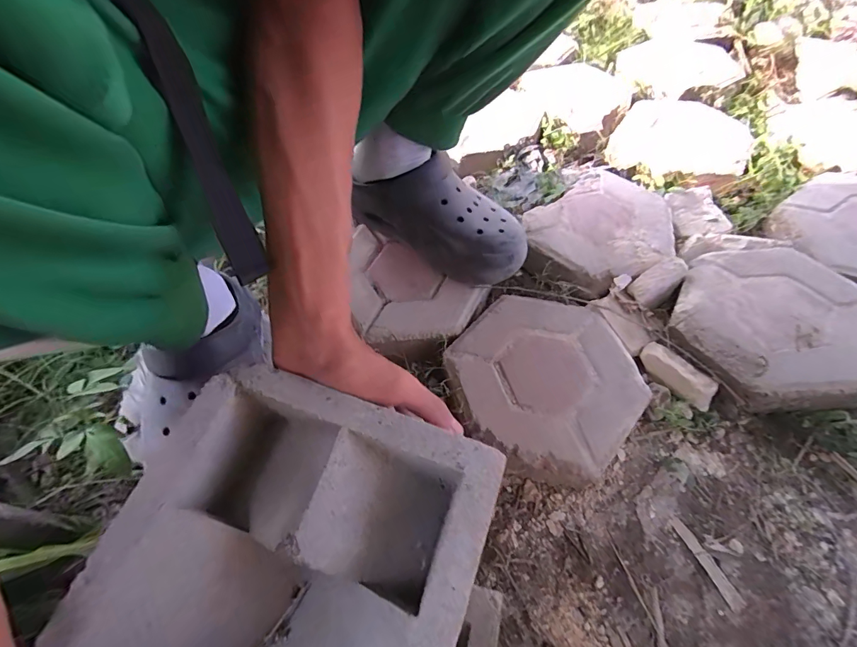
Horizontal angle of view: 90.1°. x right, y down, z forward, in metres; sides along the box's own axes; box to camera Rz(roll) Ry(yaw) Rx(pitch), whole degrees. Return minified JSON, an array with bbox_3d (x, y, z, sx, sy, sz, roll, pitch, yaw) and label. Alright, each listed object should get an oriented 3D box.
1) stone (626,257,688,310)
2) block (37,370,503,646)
[{"bbox_3d":[0.284,-0.056,0.527,0.072,0.021,0.038,-36,64,-18],"label":"stone"},{"bbox_3d":[-0.076,0.143,0.258,0.197,0.069,0.190,18,63,13],"label":"block"}]

